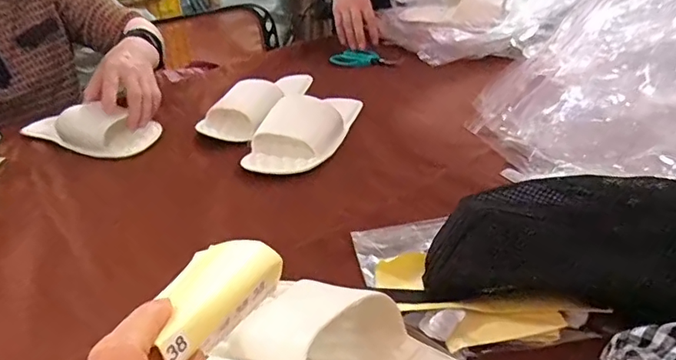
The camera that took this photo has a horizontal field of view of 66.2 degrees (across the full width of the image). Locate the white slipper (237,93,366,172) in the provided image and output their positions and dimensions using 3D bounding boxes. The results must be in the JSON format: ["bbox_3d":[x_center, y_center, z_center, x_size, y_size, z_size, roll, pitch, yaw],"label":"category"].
[{"bbox_3d":[-0.043,-0.080,0.690,0.108,0.062,0.207,3,30,14],"label":"white slipper"}]

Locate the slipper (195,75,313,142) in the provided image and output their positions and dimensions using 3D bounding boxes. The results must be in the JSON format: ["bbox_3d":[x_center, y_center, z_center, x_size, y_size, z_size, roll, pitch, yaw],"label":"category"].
[{"bbox_3d":[-0.108,-0.121,0.766,0.091,0.051,0.213,14,34,31],"label":"slipper"}]

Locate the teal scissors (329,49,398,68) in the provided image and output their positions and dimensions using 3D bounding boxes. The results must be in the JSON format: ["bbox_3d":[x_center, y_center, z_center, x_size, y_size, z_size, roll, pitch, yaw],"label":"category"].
[{"bbox_3d":[0.043,-0.231,0.986,0.135,0.016,0.050,14,34,31],"label":"teal scissors"}]

